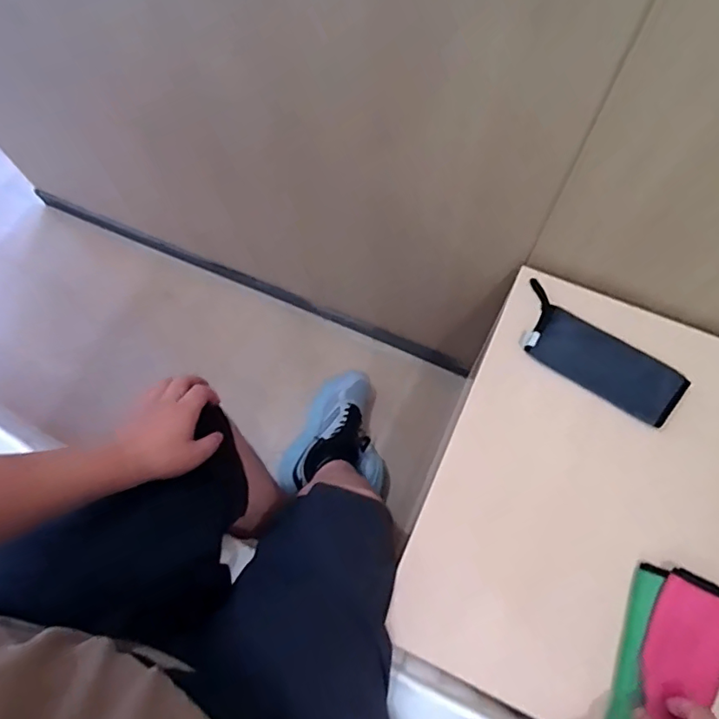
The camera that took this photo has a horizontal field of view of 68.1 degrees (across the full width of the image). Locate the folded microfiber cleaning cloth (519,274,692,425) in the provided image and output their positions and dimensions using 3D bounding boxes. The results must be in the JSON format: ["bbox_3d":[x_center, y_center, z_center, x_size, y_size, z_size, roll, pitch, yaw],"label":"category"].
[{"bbox_3d":[0.292,-0.003,0.663,0.213,0.016,0.083,37,75,15],"label":"folded microfiber cleaning cloth"}]

